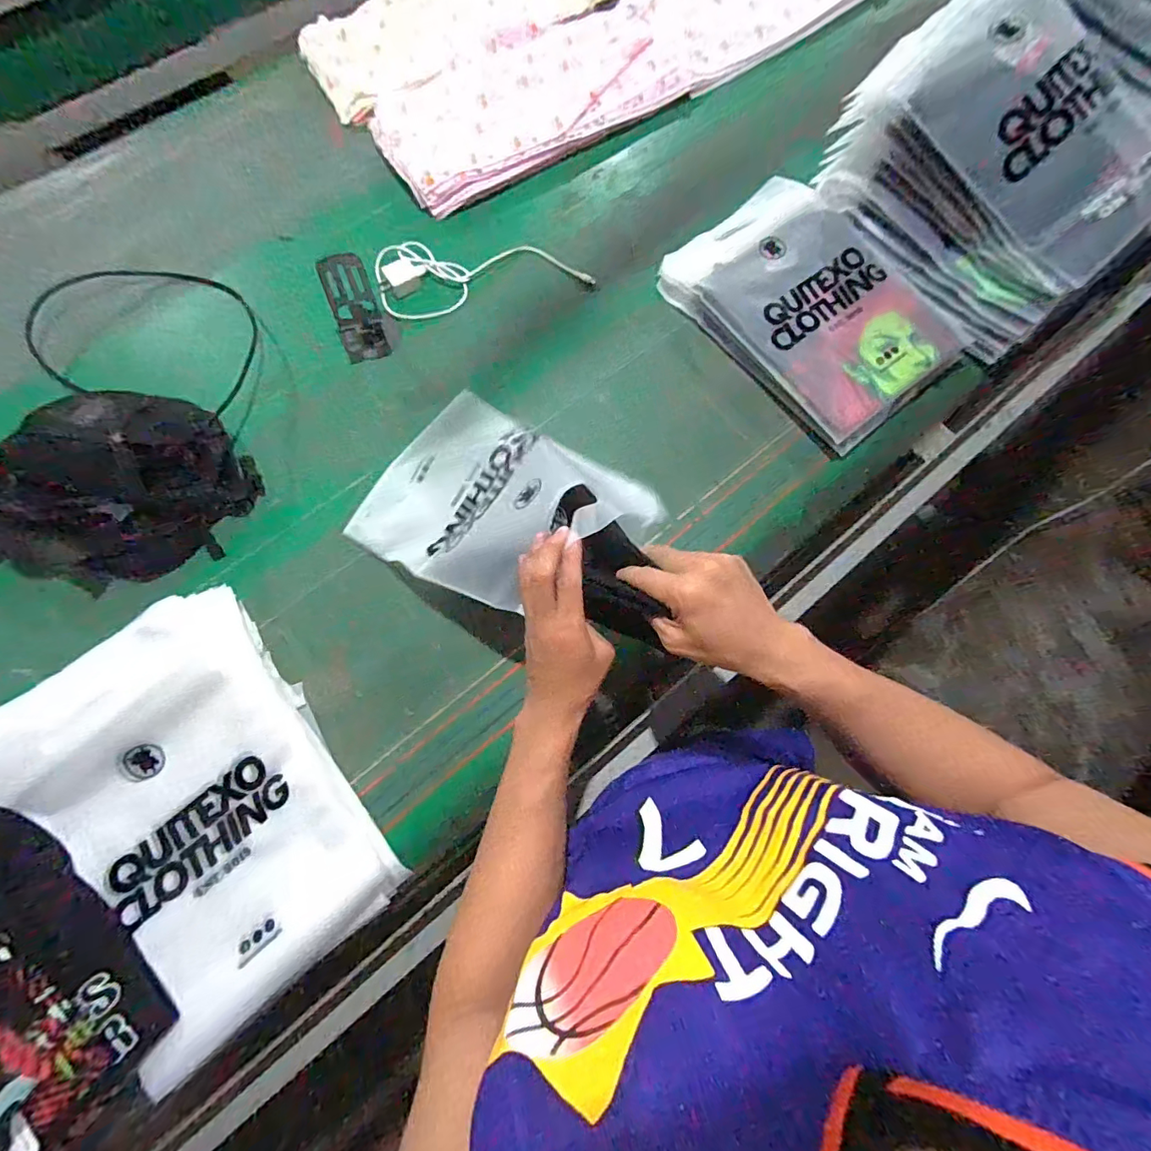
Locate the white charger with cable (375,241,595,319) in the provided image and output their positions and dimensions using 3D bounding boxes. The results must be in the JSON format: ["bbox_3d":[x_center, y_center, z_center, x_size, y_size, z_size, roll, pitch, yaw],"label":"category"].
[{"bbox_3d":[-0.135,-0.447,0.722,0.309,0.022,0.130,-7,71,-2],"label":"white charger with cable"}]

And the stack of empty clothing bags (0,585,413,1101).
[{"bbox_3d":[-0.401,0.244,0.520,0.271,0.050,0.394,-39,84,-10],"label":"stack of empty clothing bags"}]

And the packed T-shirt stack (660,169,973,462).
[{"bbox_3d":[0.327,-0.379,0.681,0.253,0.069,0.372,-37,75,-12],"label":"packed T-shirt stack"}]

